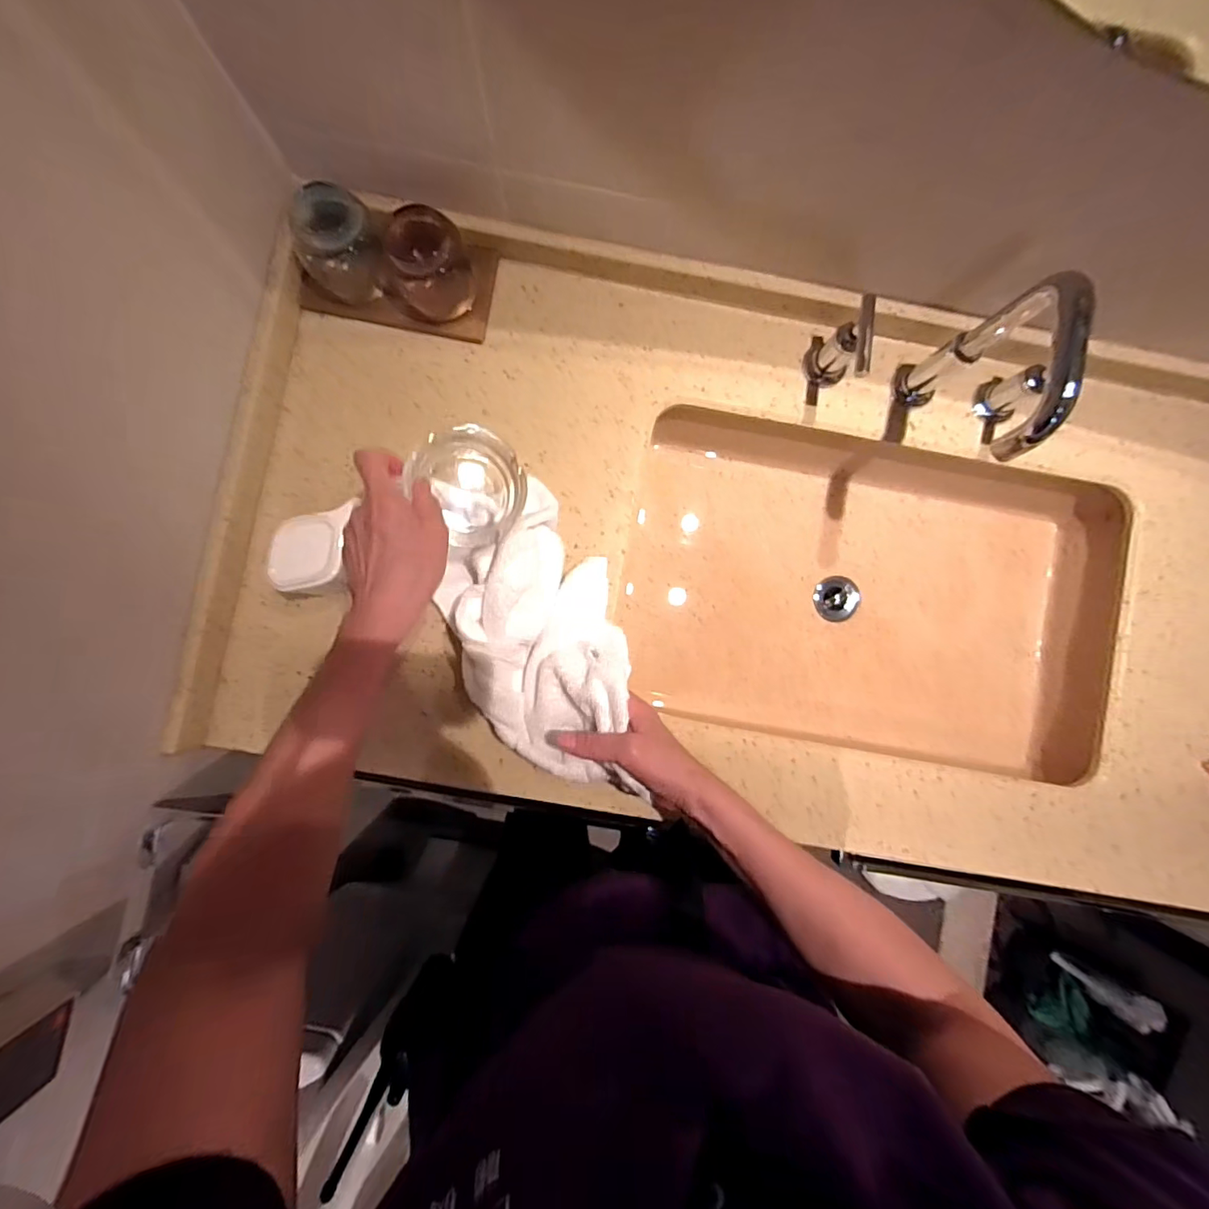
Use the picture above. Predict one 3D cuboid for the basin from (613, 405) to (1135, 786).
[{"bbox_3d":[0.318,-0.016,0.666,0.594,0.099,0.394,11,87,-2],"label":"basin"}]

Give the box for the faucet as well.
[{"bbox_3d":[0.344,-0.201,0.499,0.043,0.221,0.164,18,87,-2],"label":"faucet"}]

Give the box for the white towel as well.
[{"bbox_3d":[-0.064,0.041,0.519,0.161,0.087,0.293,-17,88,-3],"label":"white towel"}]

